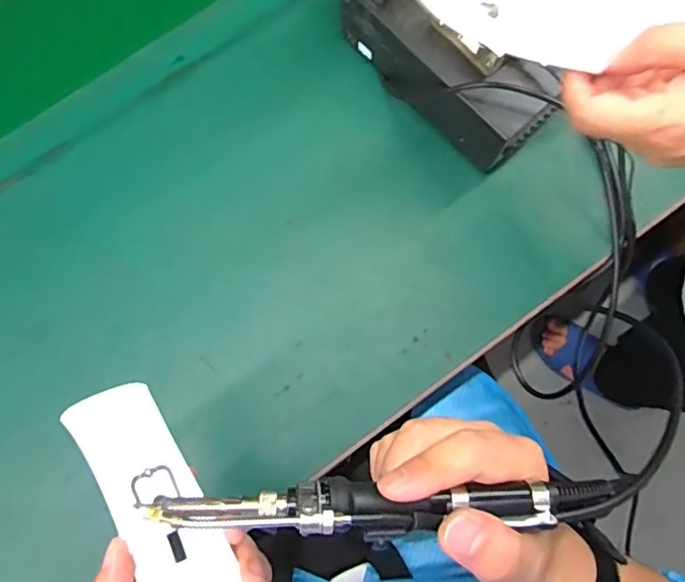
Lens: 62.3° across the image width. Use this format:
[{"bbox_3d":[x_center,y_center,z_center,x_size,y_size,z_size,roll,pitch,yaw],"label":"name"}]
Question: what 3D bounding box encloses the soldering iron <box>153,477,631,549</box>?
[{"bbox_3d":[0.027,0.094,0.247,0.215,0.023,0.020,2,79,-7],"label":"soldering iron"}]

